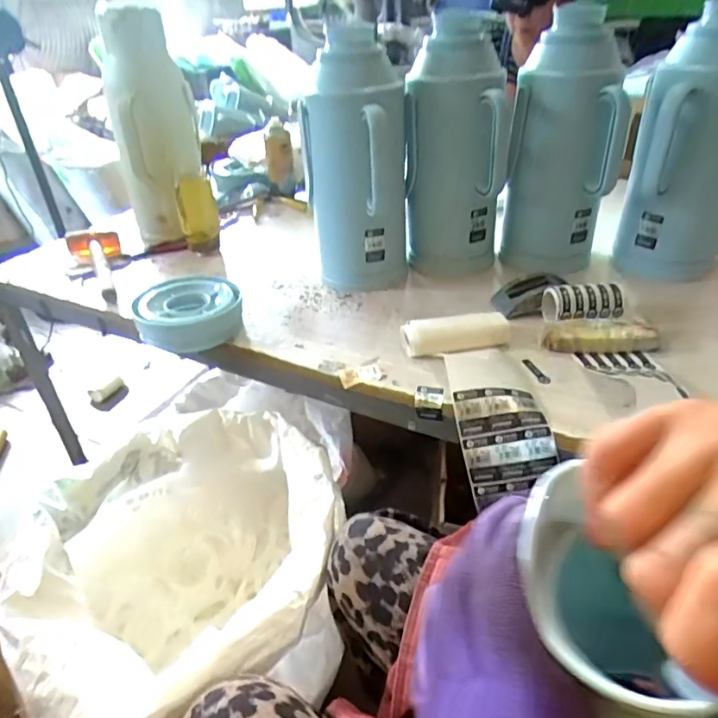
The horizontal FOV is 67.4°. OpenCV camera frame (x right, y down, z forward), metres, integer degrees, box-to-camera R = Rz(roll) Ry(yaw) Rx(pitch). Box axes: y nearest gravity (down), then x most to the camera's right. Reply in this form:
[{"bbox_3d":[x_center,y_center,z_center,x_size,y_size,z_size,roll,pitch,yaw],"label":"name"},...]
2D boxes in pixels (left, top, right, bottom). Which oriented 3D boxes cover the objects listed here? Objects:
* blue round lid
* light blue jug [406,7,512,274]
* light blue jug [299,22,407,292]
[{"bbox_3d":[-0.245,-0.071,0.789,0.142,0.061,0.117,-3,35,0],"label":"blue round lid"},{"bbox_3d":[0.150,-0.311,0.826,0.143,0.360,0.160,2,35,7],"label":"light blue jug"},{"bbox_3d":[-0.004,-0.296,0.838,0.152,0.348,0.171,-4,35,-1],"label":"light blue jug"}]

